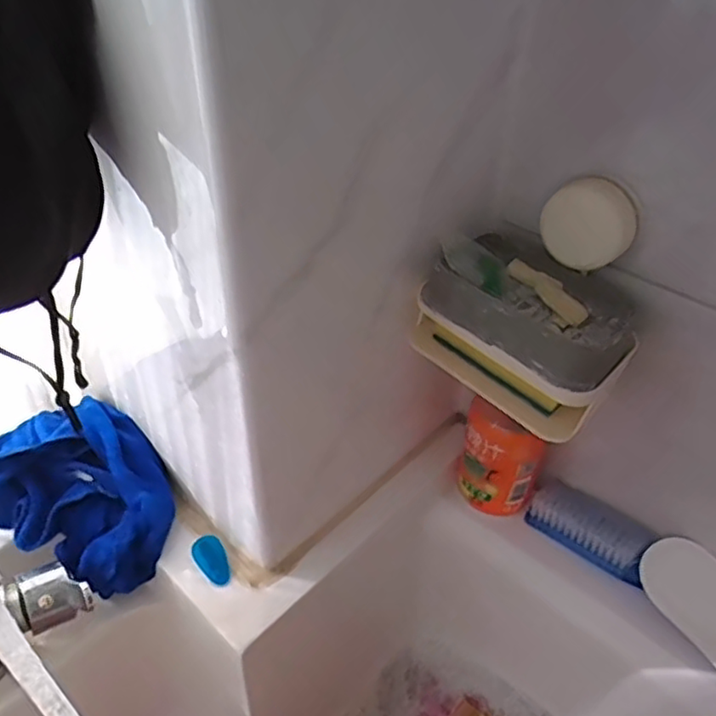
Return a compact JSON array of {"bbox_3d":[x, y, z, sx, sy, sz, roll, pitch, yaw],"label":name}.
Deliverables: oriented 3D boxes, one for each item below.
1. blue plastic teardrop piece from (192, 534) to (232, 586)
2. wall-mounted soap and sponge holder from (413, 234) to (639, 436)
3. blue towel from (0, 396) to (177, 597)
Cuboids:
[{"bbox_3d":[-0.106,0.148,0.483,0.022,0.014,0.035,-22,46,-28],"label":"blue plastic teardrop piece"},{"bbox_3d":[0.109,-0.021,0.436,0.130,0.080,0.092,29,46,27],"label":"wall-mounted soap and sponge holder"},{"bbox_3d":[-0.207,0.101,0.505,0.147,0.072,0.115,19,42,17],"label":"blue towel"}]

